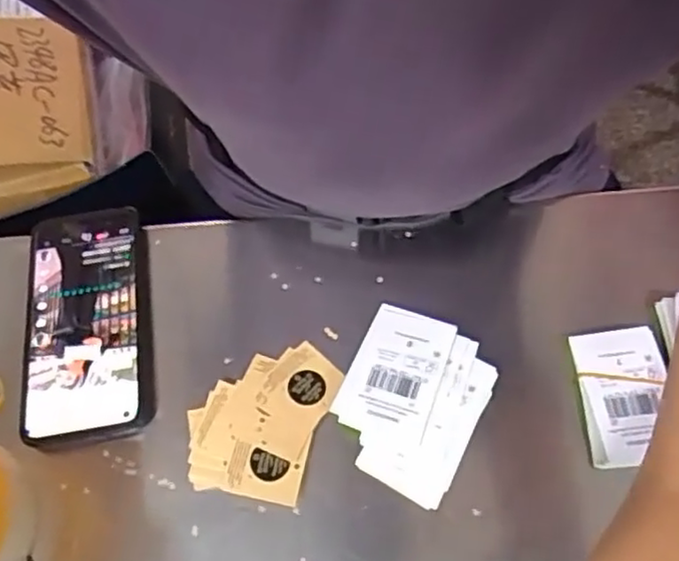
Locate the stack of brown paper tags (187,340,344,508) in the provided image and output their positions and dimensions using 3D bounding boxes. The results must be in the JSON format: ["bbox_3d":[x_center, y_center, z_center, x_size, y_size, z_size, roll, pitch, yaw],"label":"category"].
[{"bbox_3d":[-0.047,0.078,0.394,0.074,0.004,0.096,17,65,10],"label":"stack of brown paper tags"}]

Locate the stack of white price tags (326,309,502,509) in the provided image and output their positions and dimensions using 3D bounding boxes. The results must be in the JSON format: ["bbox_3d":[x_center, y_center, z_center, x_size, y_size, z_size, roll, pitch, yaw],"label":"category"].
[{"bbox_3d":[0.042,0.069,0.391,0.081,0.014,0.099,24,66,13],"label":"stack of white price tags"}]

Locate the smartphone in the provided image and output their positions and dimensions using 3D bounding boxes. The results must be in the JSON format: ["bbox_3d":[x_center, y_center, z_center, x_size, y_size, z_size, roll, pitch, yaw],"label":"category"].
[{"bbox_3d":[-0.164,0.026,0.433,0.076,0.015,0.160,-9,63,-3],"label":"smartphone"}]

